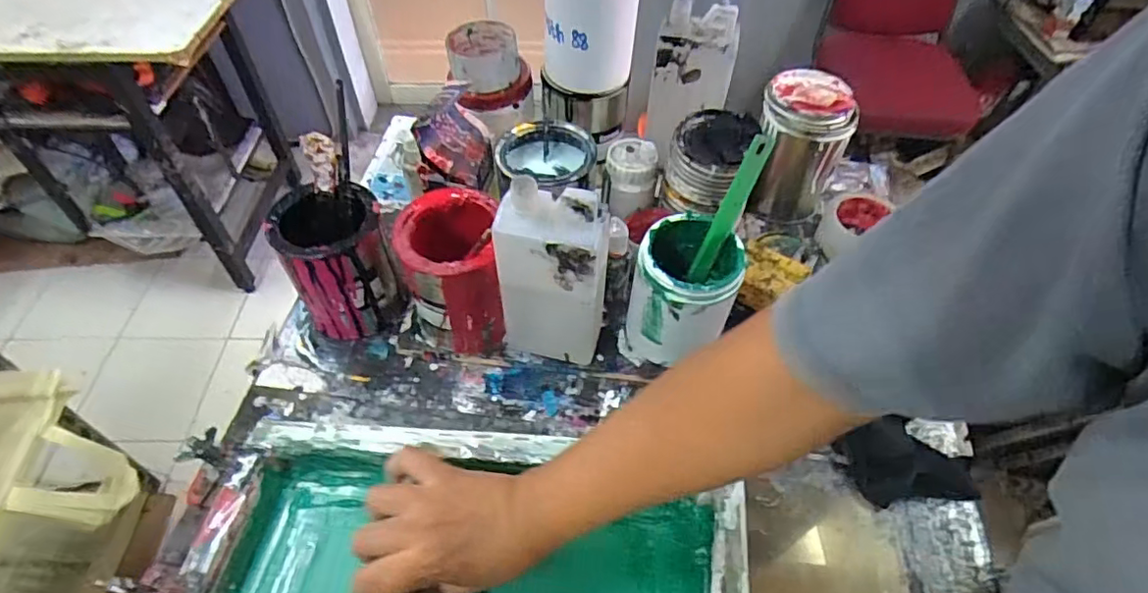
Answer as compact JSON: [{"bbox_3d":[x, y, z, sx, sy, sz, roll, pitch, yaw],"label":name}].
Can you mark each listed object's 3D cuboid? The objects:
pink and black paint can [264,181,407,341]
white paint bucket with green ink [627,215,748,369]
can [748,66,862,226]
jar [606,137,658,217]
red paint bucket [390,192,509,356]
[{"bbox_3d":[-0.250,-0.032,0.638,0.100,0.149,0.102,1,52,-1],"label":"pink and black paint can"},{"bbox_3d":[0.111,0.000,0.610,0.095,0.149,0.102,1,52,-1],"label":"white paint bucket with green ink"},{"bbox_3d":[0.285,-0.186,0.764,0.109,0.158,0.112,18,54,12],"label":"can"},{"bbox_3d":[0.069,-0.145,0.718,0.058,0.068,0.060,1,52,-1],"label":"jar"},{"bbox_3d":[-0.123,-0.022,0.613,0.094,0.153,0.100,1,52,-1],"label":"red paint bucket"}]

